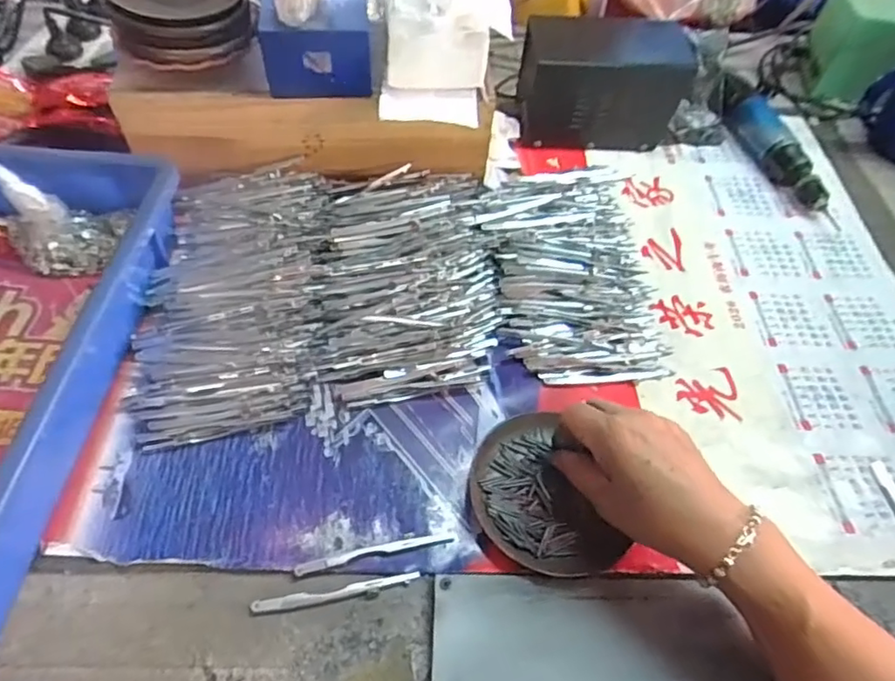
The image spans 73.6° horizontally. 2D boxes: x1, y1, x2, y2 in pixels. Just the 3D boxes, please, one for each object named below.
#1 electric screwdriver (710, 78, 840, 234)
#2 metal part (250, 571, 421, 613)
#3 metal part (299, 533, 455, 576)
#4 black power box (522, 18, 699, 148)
[{"bbox_3d":[0.352,-0.211,0.643,0.037,0.040,0.216,-16,58,-15],"label":"electric screwdriver"},{"bbox_3d":[-0.069,0.158,0.375,0.103,0.006,0.008,-7,56,-8],"label":"metal part"},{"bbox_3d":[-0.047,0.138,0.391,0.102,0.004,0.008,-9,56,-10],"label":"metal part"},{"bbox_3d":[0.165,-0.279,0.644,0.164,0.095,0.101,1,55,-3],"label":"black power box"}]

